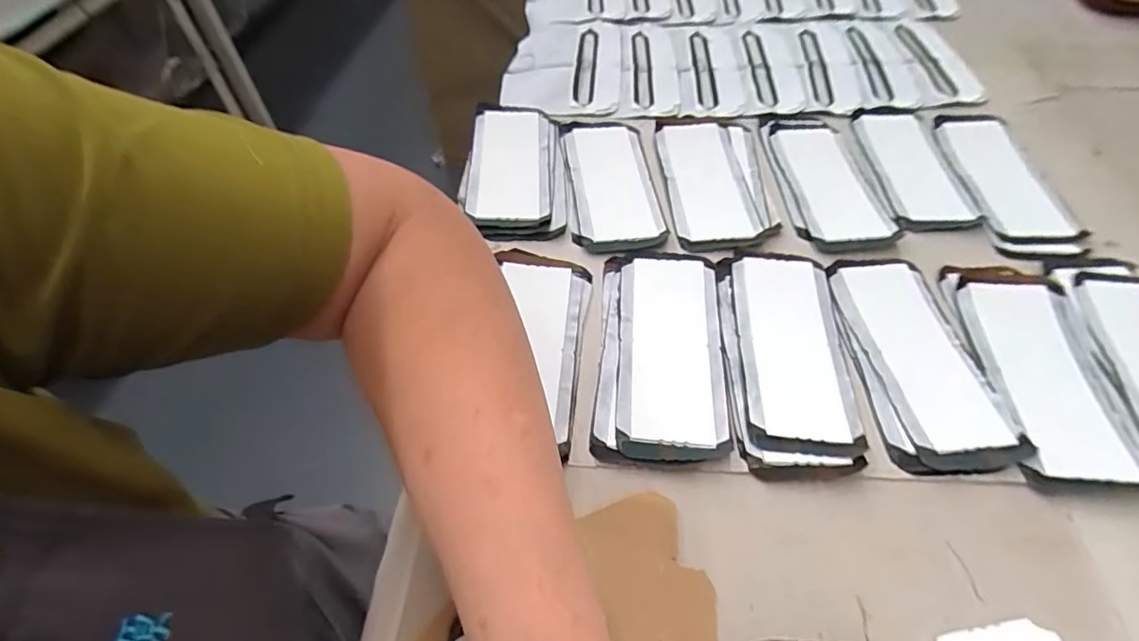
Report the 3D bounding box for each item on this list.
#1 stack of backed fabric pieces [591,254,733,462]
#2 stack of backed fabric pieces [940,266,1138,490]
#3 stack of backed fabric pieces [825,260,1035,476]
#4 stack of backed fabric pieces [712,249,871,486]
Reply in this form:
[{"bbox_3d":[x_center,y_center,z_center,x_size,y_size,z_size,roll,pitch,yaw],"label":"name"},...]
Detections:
[{"bbox_3d":[0.063,0.018,0.378,0.081,0.009,0.163,5,51,3],"label":"stack of backed fabric pieces"},{"bbox_3d":[0.314,0.028,0.371,0.081,0.012,0.173,8,51,5],"label":"stack of backed fabric pieces"},{"bbox_3d":[0.234,0.021,0.377,0.080,0.007,0.168,0,51,-1],"label":"stack of backed fabric pieces"},{"bbox_3d":[0.148,0.022,0.377,0.083,0.006,0.176,5,51,3],"label":"stack of backed fabric pieces"}]

